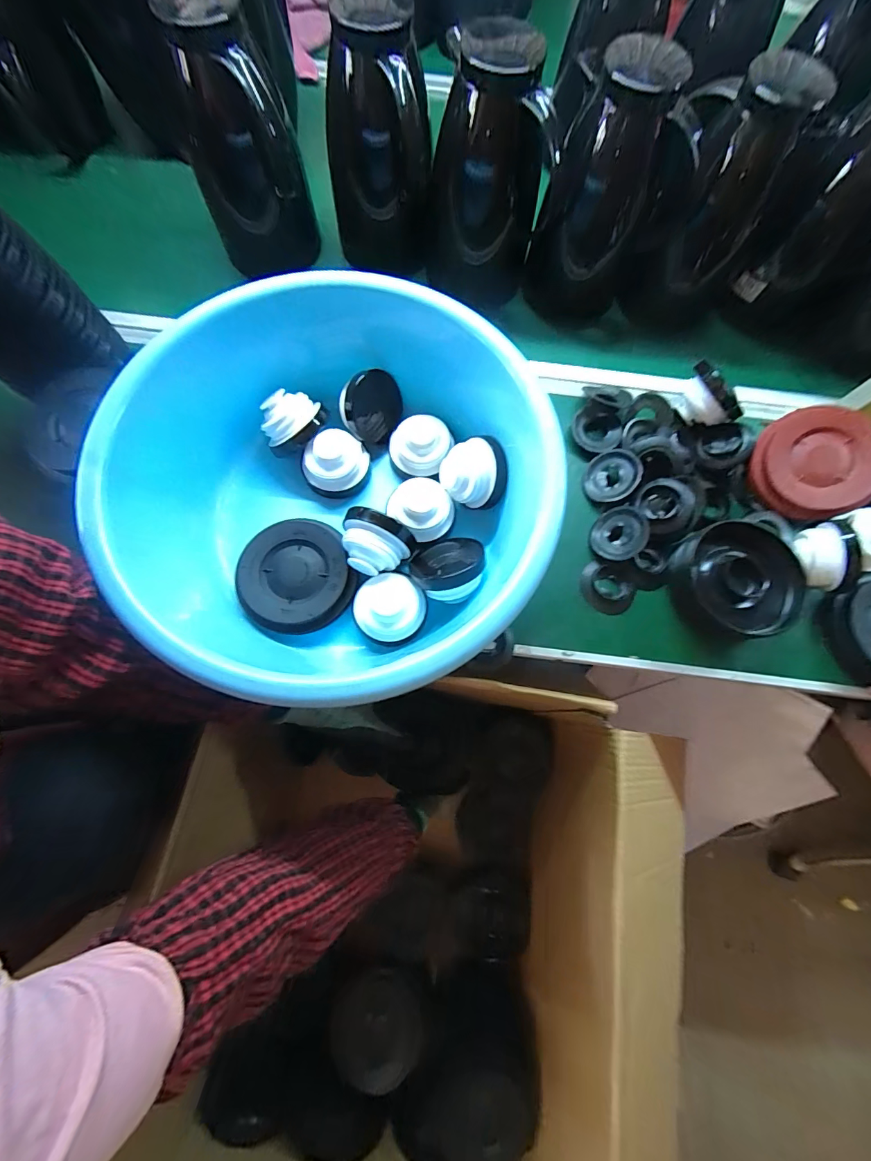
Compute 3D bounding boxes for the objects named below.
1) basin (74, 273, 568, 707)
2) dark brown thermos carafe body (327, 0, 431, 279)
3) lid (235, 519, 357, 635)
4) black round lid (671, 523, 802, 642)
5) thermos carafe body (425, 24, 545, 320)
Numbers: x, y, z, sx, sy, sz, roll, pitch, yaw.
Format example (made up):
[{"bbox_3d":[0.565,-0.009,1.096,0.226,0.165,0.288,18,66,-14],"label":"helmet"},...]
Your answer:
[{"bbox_3d":[-0.093,-0.079,0.398,0.344,0.146,0.378,0,74,-2],"label":"basin"},{"bbox_3d":[-0.062,-0.459,0.453,0.107,0.218,0.100,-8,74,-4],"label":"dark brown thermos carafe body"},{"bbox_3d":[-0.143,-0.005,0.432,0.113,0.024,0.114,0,74,-2],"label":"lid"},{"bbox_3d":[0.326,-0.005,0.435,0.098,0.027,0.124,-31,61,19],"label":"black round lid"},{"bbox_3d":[0.055,-0.449,0.472,0.124,0.236,0.121,6,74,0],"label":"thermos carafe body"}]

